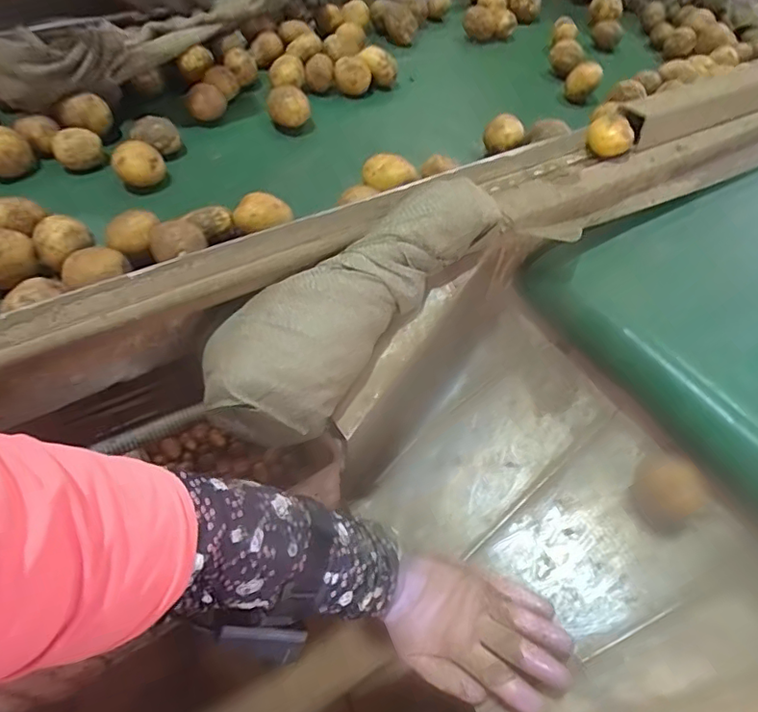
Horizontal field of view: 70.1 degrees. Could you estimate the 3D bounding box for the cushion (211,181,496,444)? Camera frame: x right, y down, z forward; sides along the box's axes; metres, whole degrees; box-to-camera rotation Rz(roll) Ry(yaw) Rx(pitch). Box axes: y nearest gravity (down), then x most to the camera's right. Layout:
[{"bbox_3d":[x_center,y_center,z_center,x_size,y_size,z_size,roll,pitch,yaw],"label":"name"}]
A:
[{"bbox_3d":[-0.026,-0.049,0.460,0.107,0.098,0.280,38,64,23],"label":"cushion"}]

